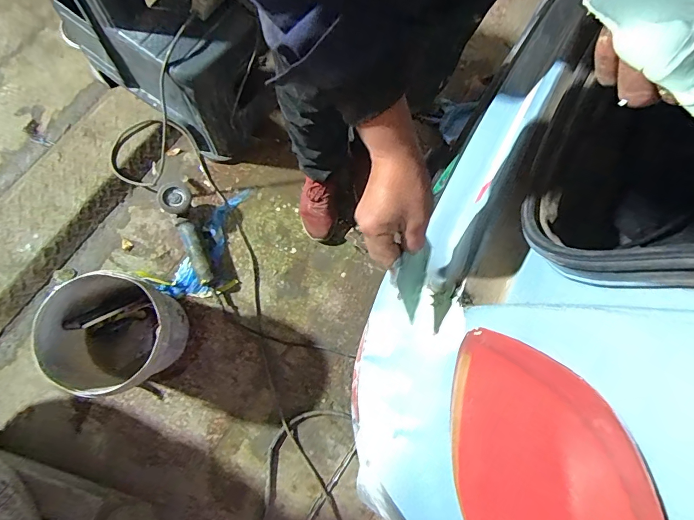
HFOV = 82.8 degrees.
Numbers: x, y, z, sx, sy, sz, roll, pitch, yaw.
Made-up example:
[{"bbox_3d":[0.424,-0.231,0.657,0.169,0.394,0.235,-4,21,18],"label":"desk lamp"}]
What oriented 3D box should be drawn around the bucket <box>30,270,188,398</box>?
[{"bbox_3d":[-0.527,0.174,0.946,0.256,0.258,0.248,1,79,-5],"label":"bucket"}]

